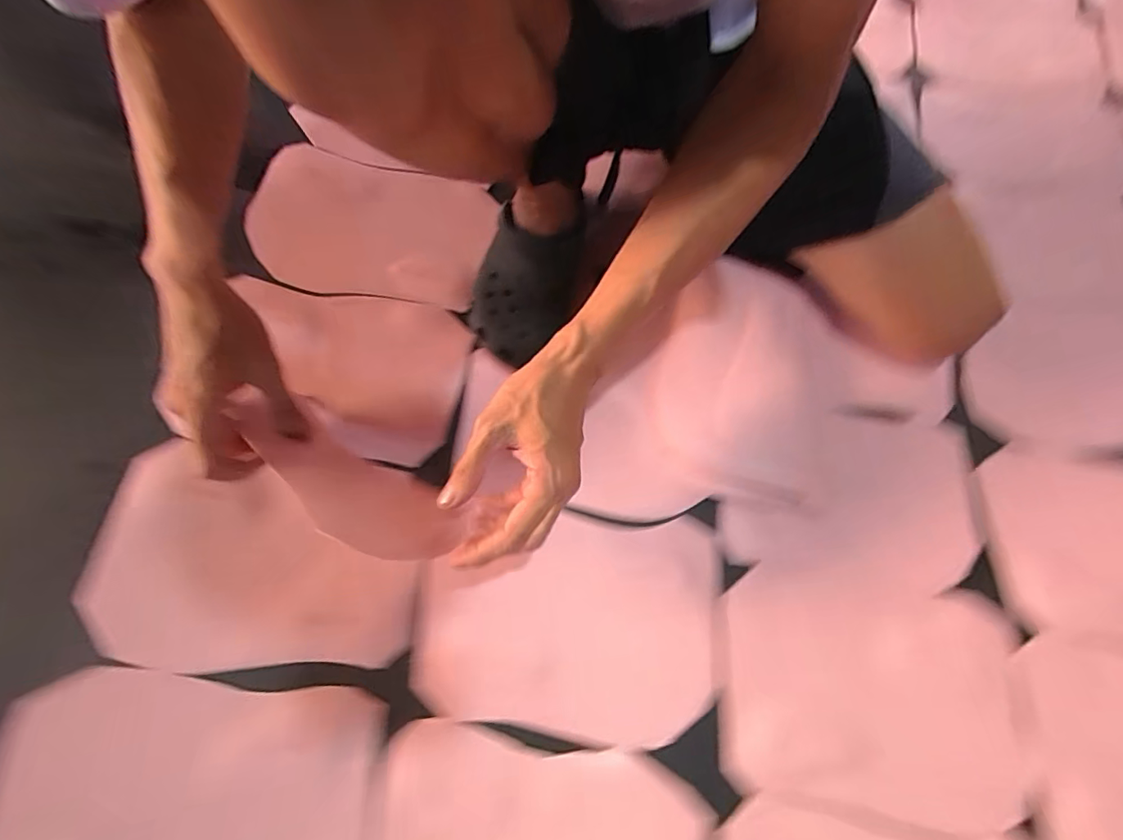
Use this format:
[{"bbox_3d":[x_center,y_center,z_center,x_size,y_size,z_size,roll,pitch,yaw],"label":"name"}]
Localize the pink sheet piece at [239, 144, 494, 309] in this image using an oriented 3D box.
[{"bbox_3d":[-0.207,-0.213,0.561,0.244,0.011,0.169,9,71,-12],"label":"pink sheet piece"}]

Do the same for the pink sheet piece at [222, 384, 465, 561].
[{"bbox_3d":[-0.168,0.051,0.400,0.198,0.079,0.069,32,70,15],"label":"pink sheet piece"}]

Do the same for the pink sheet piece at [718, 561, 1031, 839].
[{"bbox_3d":[0.270,0.234,0.430,0.256,0.012,0.179,7,66,5],"label":"pink sheet piece"}]

